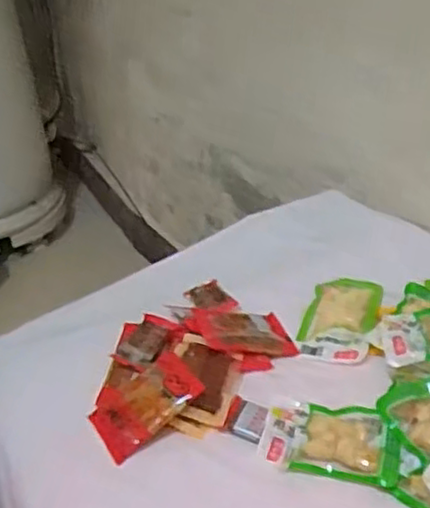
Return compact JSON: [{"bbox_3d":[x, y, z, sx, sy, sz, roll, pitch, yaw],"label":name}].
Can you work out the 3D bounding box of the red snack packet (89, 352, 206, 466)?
[{"bbox_3d":[-0.069,0.147,0.685,0.106,0.015,0.069,-42,46,-13],"label":"red snack packet"}]

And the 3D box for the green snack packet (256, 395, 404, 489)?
[{"bbox_3d":[0.107,0.169,0.642,0.126,0.018,0.076,10,39,20],"label":"green snack packet"}]

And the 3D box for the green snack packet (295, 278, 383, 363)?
[{"bbox_3d":[0.144,0.073,0.798,0.077,0.012,0.138,9,38,19],"label":"green snack packet"}]

